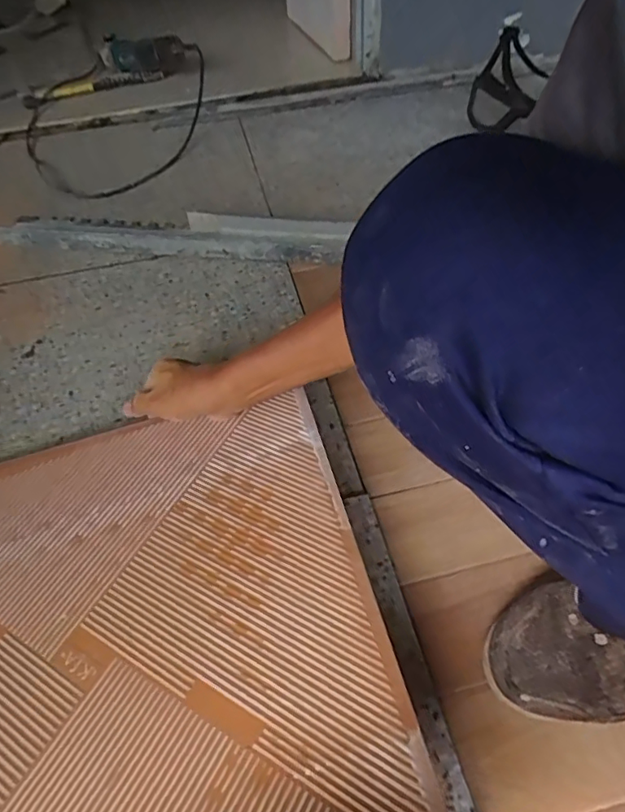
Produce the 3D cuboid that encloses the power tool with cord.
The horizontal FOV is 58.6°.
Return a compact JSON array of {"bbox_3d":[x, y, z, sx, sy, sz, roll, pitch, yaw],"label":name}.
[{"bbox_3d":[-0.412,-0.632,1.140,0.351,0.104,0.663,-5,49,-3],"label":"power tool with cord"}]

